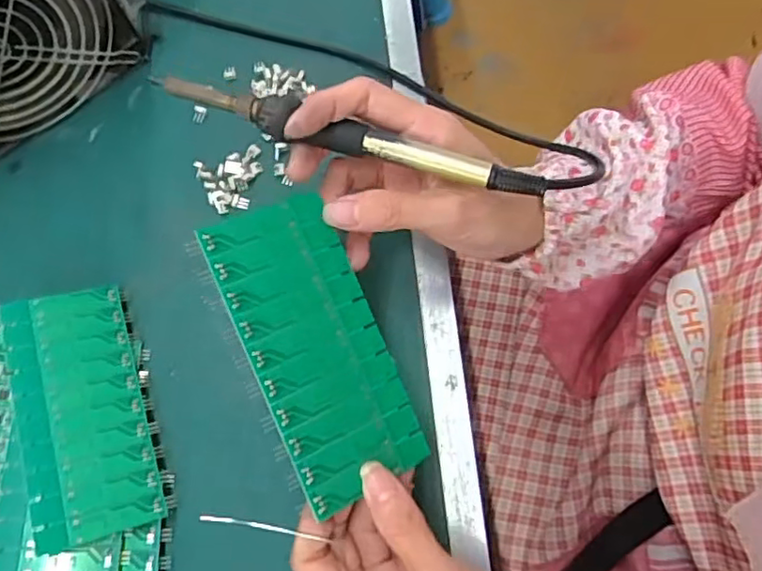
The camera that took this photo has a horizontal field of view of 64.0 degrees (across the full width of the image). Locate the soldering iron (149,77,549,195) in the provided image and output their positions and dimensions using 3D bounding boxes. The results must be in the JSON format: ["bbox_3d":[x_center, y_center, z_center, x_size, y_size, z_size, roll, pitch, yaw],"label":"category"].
[{"bbox_3d":[-0.034,-0.076,0.293,0.171,0.014,0.017,18,75,9],"label":"soldering iron"}]

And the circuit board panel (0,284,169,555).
[{"bbox_3d":[-0.165,0.067,0.337,0.063,0.004,0.137,-12,70,-24],"label":"circuit board panel"}]

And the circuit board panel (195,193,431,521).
[{"bbox_3d":[-0.030,0.028,0.282,0.061,0.004,0.134,-23,90,-26],"label":"circuit board panel"}]

